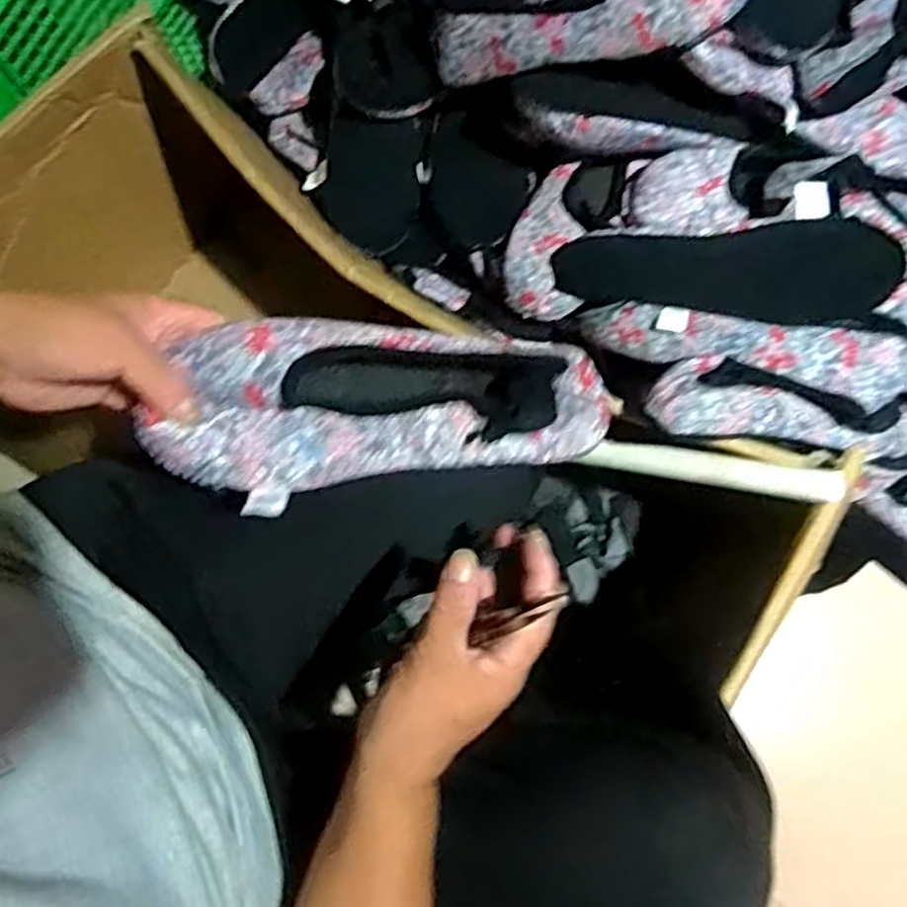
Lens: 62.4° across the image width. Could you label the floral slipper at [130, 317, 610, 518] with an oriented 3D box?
[{"bbox_3d":[-0.038,-0.026,0.413,0.249,0.033,0.096,-3,80,-6],"label":"floral slipper"}]

